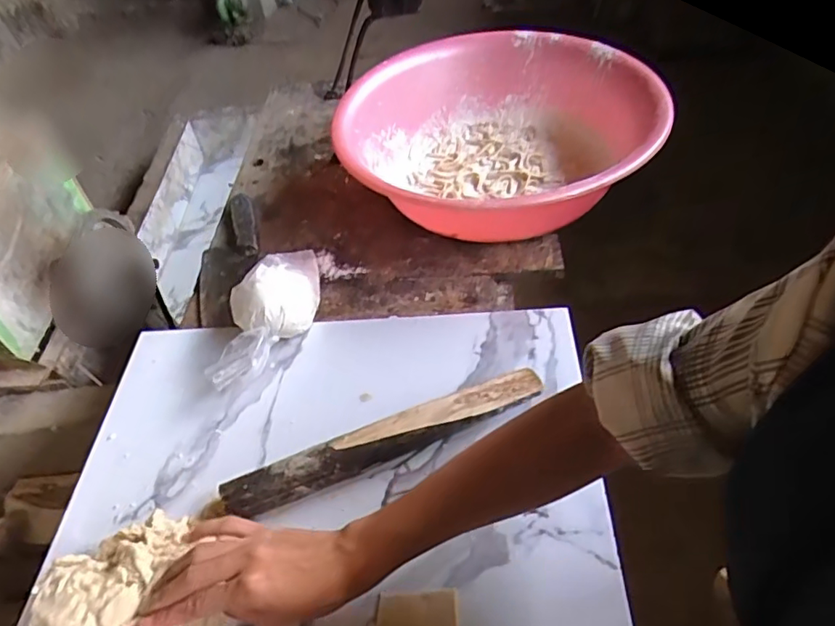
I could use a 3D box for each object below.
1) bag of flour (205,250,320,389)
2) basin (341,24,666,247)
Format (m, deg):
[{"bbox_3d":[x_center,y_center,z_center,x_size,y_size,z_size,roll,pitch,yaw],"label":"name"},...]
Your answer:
[{"bbox_3d":[-0.161,-0.017,0.644,0.086,0.073,0.208,-1,47,6],"label":"bag of flour"},{"bbox_3d":[0.113,-0.231,0.771,0.390,0.138,0.420,-4,47,4],"label":"basin"}]

